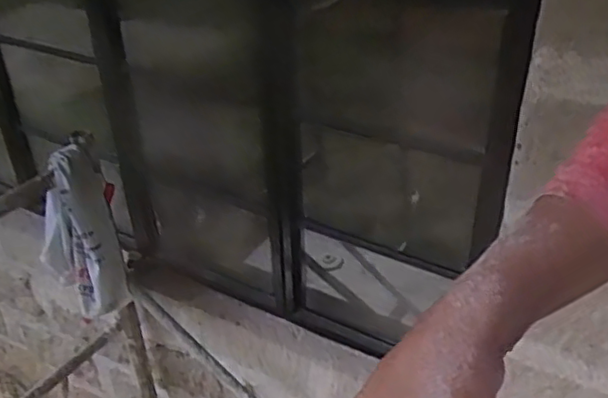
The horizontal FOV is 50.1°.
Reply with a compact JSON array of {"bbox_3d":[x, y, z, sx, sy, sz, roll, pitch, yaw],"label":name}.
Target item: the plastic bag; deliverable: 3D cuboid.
[{"bbox_3d":[-0.401,0.071,1.178,0.141,0.293,0.100,-17,37,-23],"label":"plastic bag"}]

